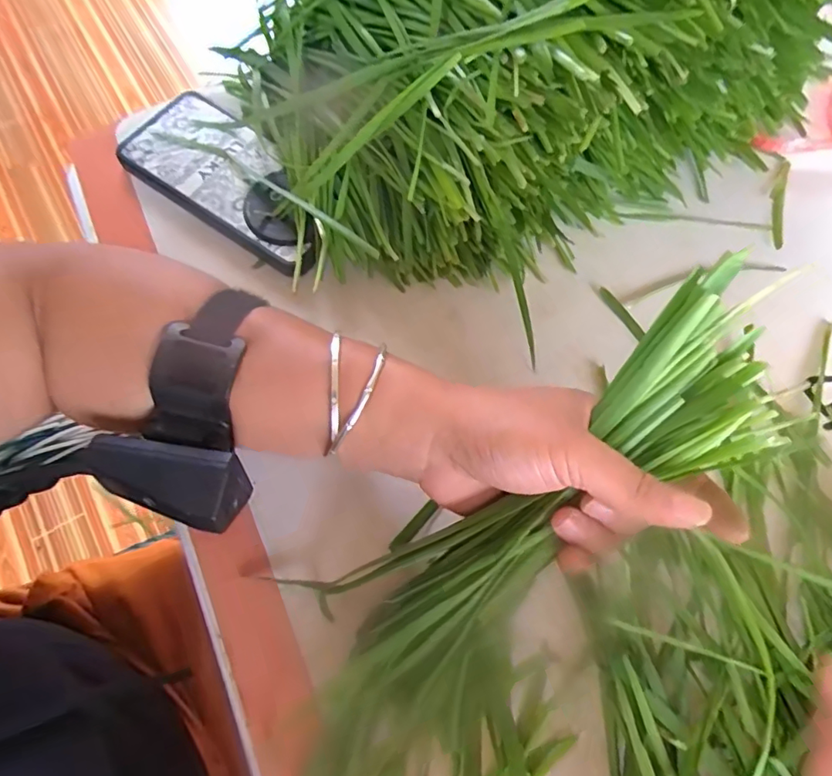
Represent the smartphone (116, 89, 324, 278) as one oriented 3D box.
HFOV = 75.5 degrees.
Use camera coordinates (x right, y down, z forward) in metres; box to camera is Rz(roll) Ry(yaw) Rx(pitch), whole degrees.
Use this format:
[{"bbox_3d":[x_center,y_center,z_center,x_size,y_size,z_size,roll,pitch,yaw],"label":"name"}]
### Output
[{"bbox_3d":[-0.116,-0.137,0.350,0.157,0.014,0.071,35,75,11],"label":"smartphone"}]

